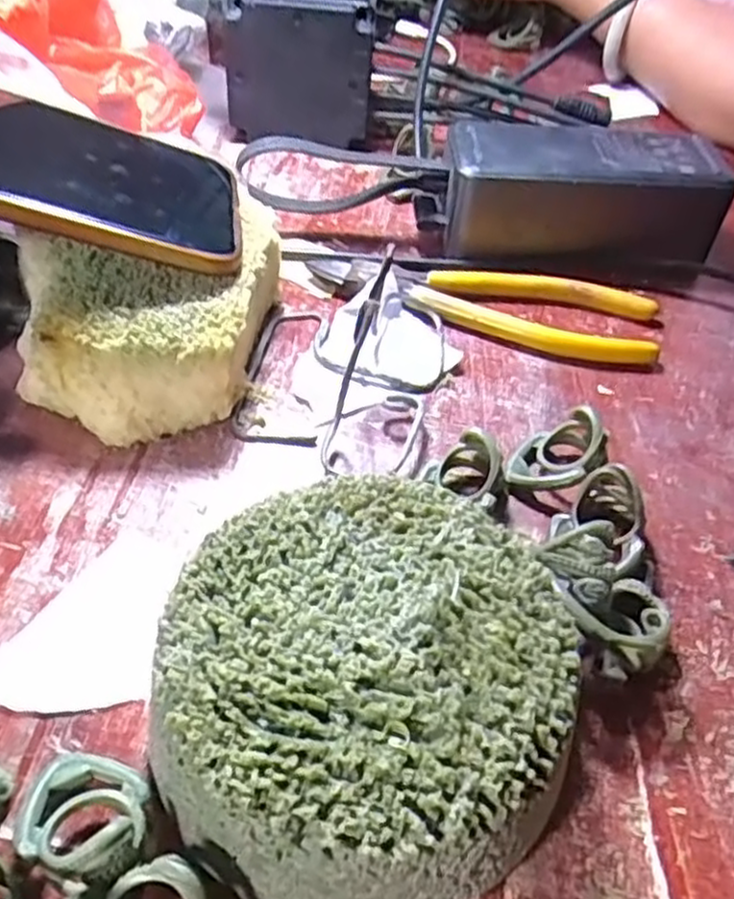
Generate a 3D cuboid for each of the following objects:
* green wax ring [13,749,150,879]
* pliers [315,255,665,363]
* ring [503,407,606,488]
[{"bbox_3d":[-0.067,0.087,0.181,0.033,0.021,0.027,20,49,13],"label":"green wax ring"},{"bbox_3d":[0.051,-0.066,0.338,0.153,0.013,0.043,12,48,5],"label":"pliers"},{"bbox_3d":[0.068,0.001,0.271,0.027,0.023,0.031,29,52,20],"label":"ring"}]

